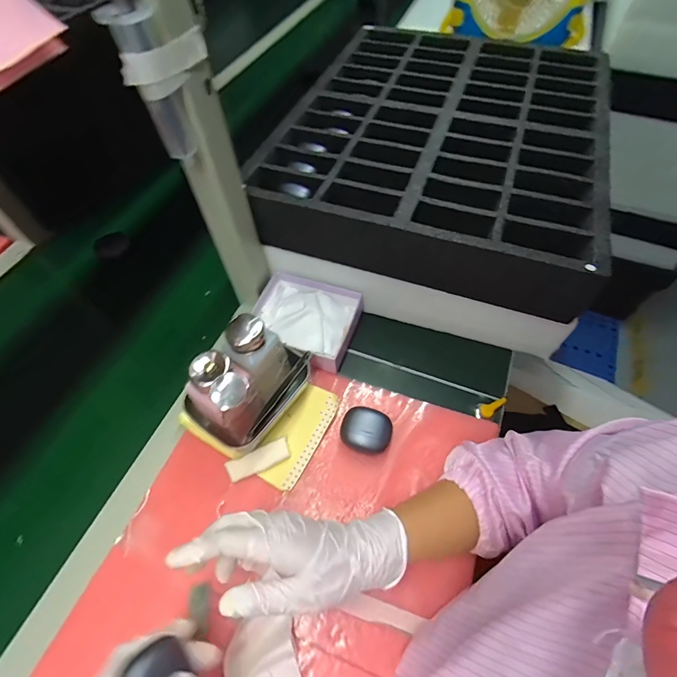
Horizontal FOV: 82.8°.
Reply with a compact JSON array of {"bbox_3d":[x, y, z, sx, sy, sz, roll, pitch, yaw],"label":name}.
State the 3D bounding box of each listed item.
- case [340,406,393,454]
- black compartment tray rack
[{"bbox_3d":[0.032,0.104,0.437,0.056,0.028,0.048,17,59,13],"label":"case"},{"bbox_3d":[0.145,-0.282,0.560,0.424,0.094,0.462,16,59,13],"label":"black compartment tray rack"}]

